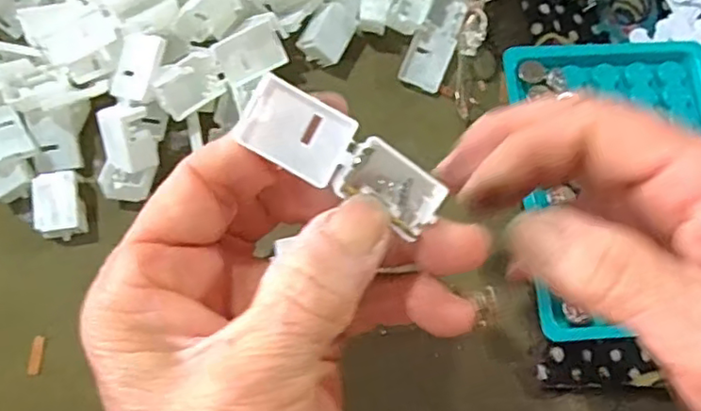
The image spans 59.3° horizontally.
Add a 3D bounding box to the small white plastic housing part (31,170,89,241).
[{"bbox_3d":[-0.121,0.000,0.256,0.018,0.011,0.028,-10,75,-7],"label":"small white plastic housing part"}]

